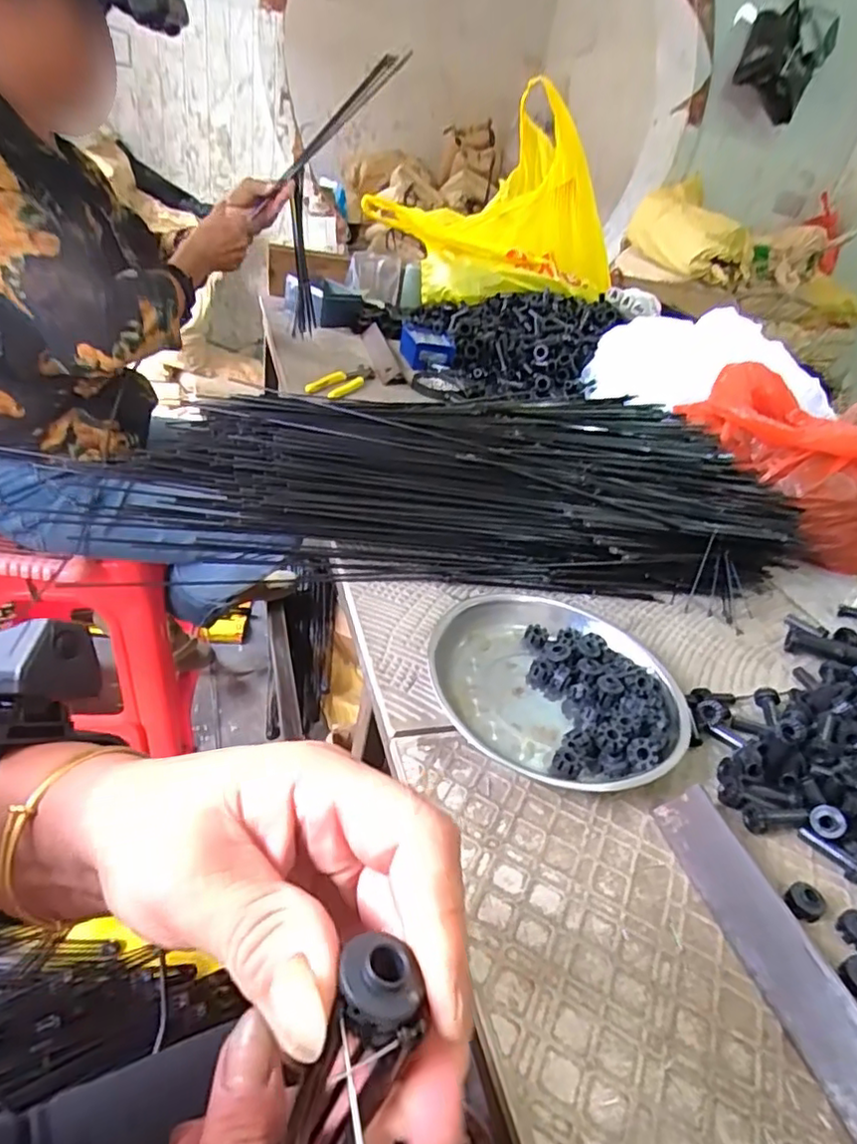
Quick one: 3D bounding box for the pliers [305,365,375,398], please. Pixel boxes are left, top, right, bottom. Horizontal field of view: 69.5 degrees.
[{"bbox_3d":[-0.127,-0.284,0.919,0.050,0.018,0.135,21,34,13],"label":"pliers"}]

